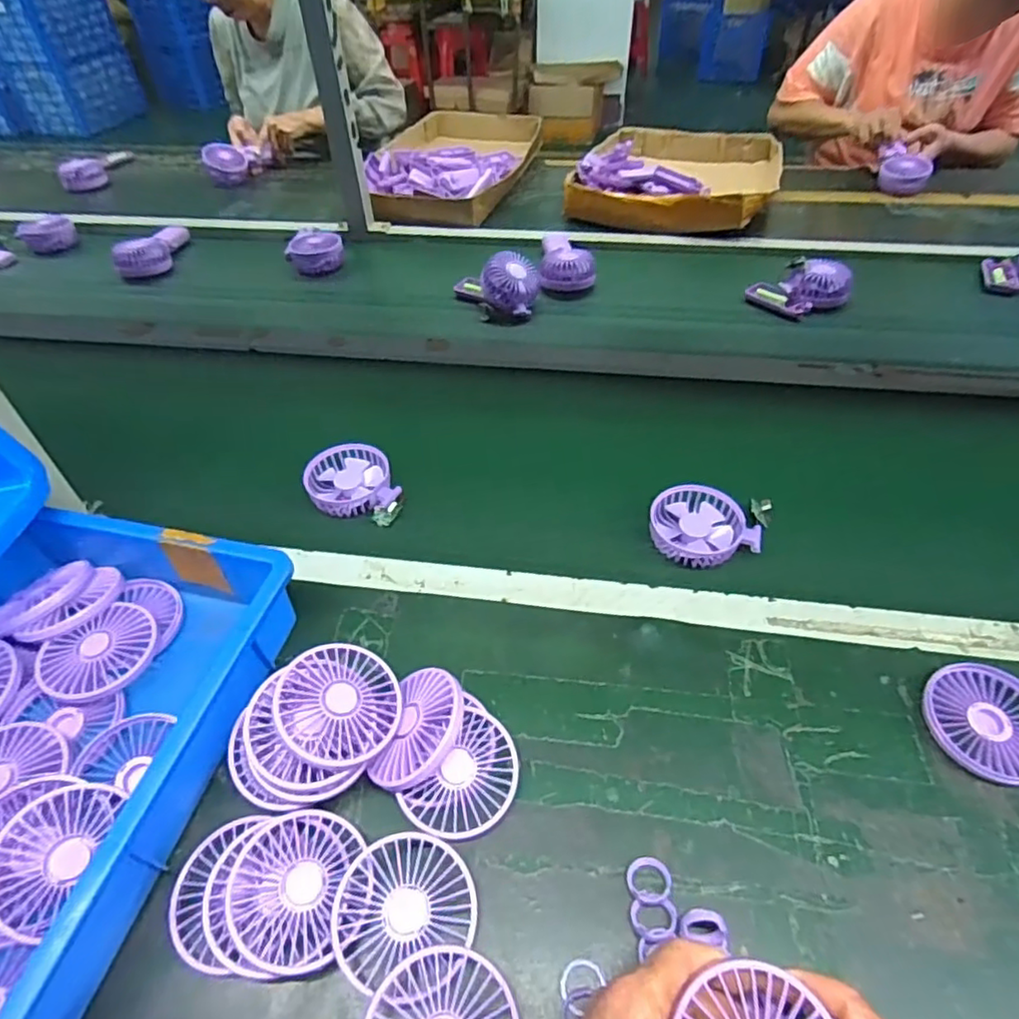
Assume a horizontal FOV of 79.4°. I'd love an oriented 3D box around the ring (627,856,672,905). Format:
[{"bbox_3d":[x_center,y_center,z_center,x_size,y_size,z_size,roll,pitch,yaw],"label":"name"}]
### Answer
[{"bbox_3d":[0.091,0.243,0.402,0.028,0.009,0.027,-1,47,1],"label":"ring"}]

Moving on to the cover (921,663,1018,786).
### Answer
[{"bbox_3d":[0.360,0.161,0.459,0.088,0.021,0.082,25,52,23],"label":"cover"}]

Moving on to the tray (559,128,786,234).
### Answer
[{"bbox_3d":[0.332,-0.654,1.213,0.366,0.070,0.417,18,50,18],"label":"tray"}]

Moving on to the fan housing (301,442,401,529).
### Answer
[{"bbox_3d":[-0.166,-0.030,0.666,0.108,0.027,0.087,8,48,9],"label":"fan housing"}]

